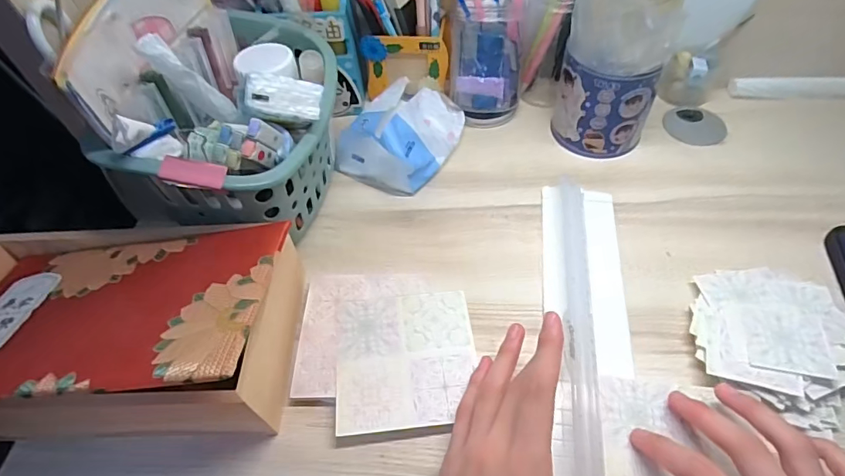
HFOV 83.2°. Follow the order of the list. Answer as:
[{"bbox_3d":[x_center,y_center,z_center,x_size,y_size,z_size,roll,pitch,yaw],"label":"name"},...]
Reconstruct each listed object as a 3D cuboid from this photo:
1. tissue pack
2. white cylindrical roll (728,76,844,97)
[{"bbox_3d":[-0.018,-0.104,0.465,0.090,0.051,0.115,24,58,20],"label":"tissue pack"},{"bbox_3d":[0.397,-0.160,0.504,0.130,0.021,0.017,4,53,7],"label":"white cylindrical roll"}]

